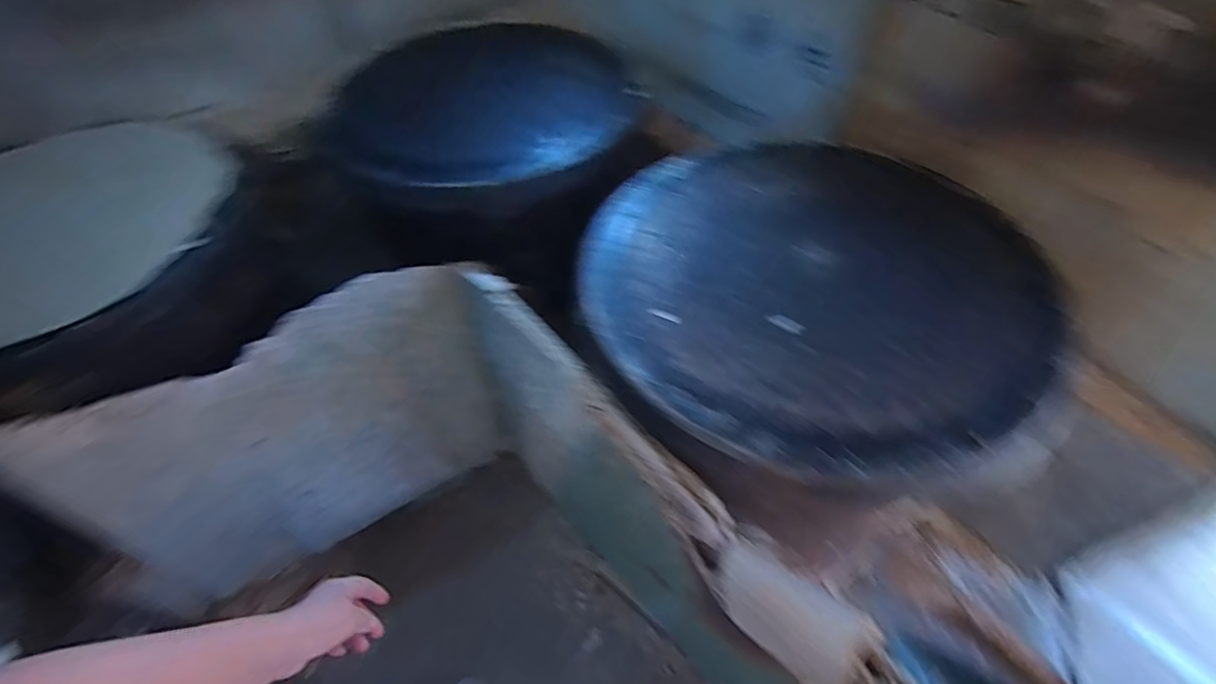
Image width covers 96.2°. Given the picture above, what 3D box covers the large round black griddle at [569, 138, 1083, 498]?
[{"bbox_3d":[0.273,-0.095,0.751,0.562,0.033,0.599,-1,53,1],"label":"large round black griddle"}]

